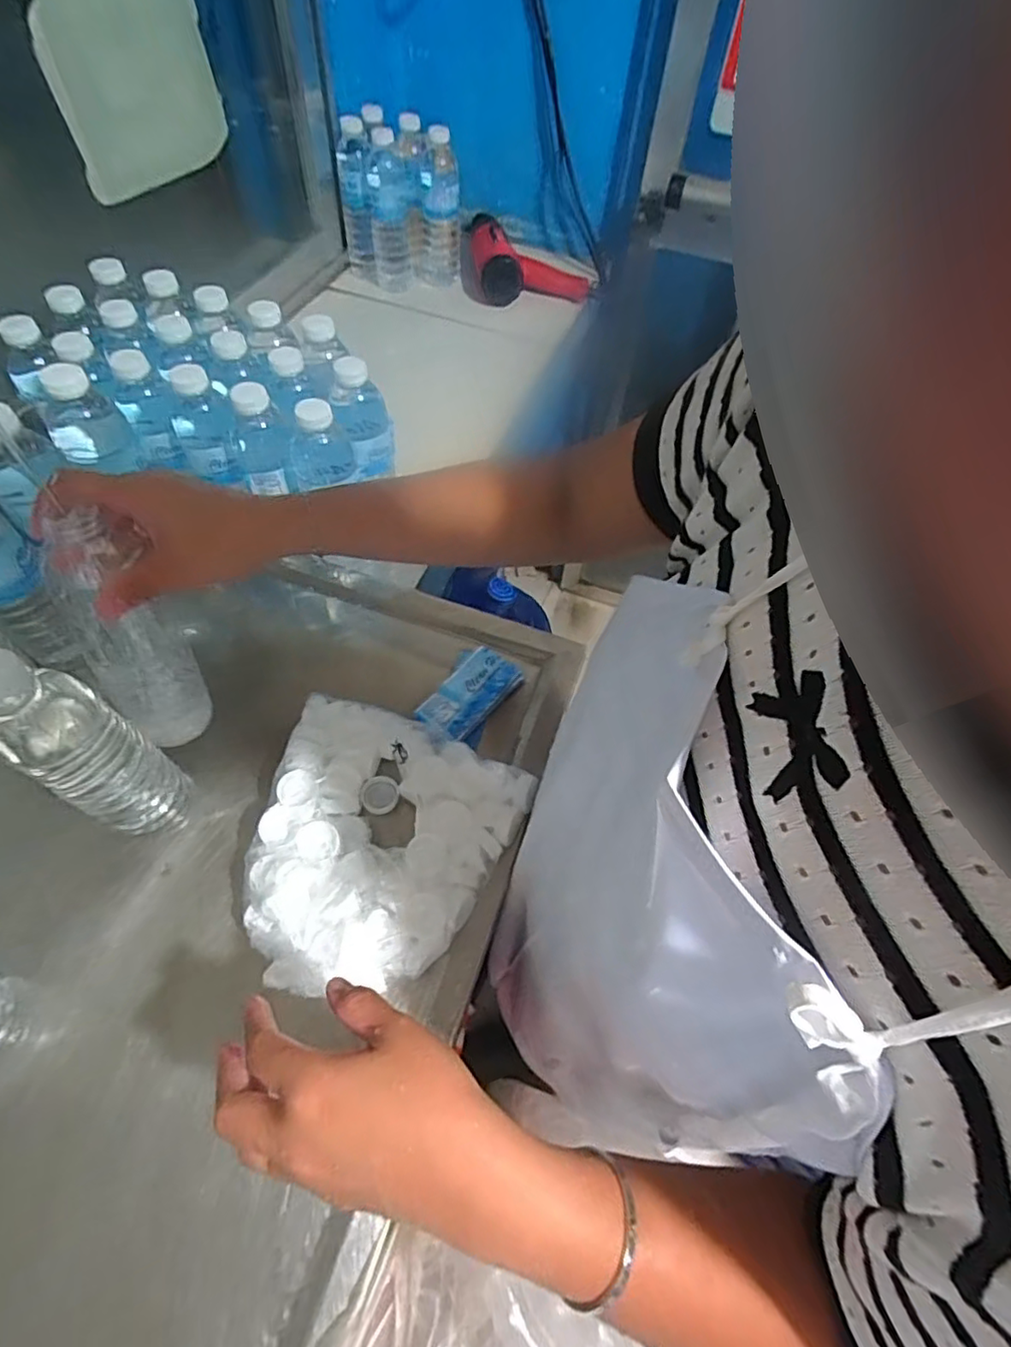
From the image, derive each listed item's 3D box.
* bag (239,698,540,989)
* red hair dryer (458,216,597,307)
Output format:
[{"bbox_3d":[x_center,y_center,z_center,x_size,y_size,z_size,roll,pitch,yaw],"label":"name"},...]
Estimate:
[{"bbox_3d":[-0.114,0.130,0.474,0.206,0.046,0.216,26,60,12],"label":"bag"},{"bbox_3d":[0.038,-0.691,0.997,0.227,0.073,0.138,-2,58,-5],"label":"red hair dryer"}]

